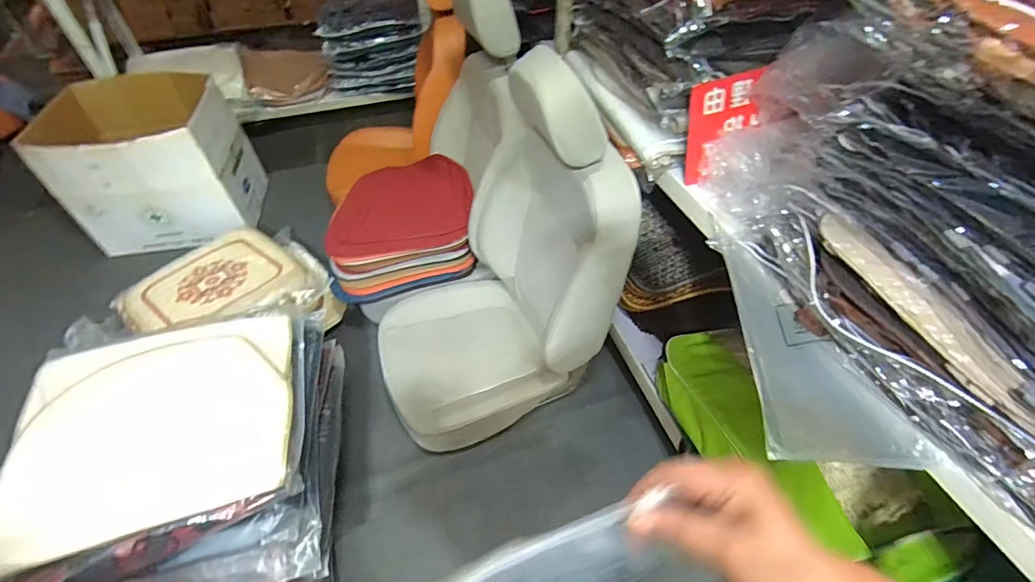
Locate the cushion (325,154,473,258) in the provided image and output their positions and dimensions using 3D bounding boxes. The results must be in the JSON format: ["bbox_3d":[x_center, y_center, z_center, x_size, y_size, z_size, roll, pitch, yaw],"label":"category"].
[{"bbox_3d":[-0.401,-0.298,1.625,0.491,0.029,0.343,-7,76,-18],"label":"cushion"}]

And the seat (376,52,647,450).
[{"bbox_3d":[-0.084,-0.088,1.195,0.647,0.868,0.550,-20,52,-17],"label":"seat"}]

